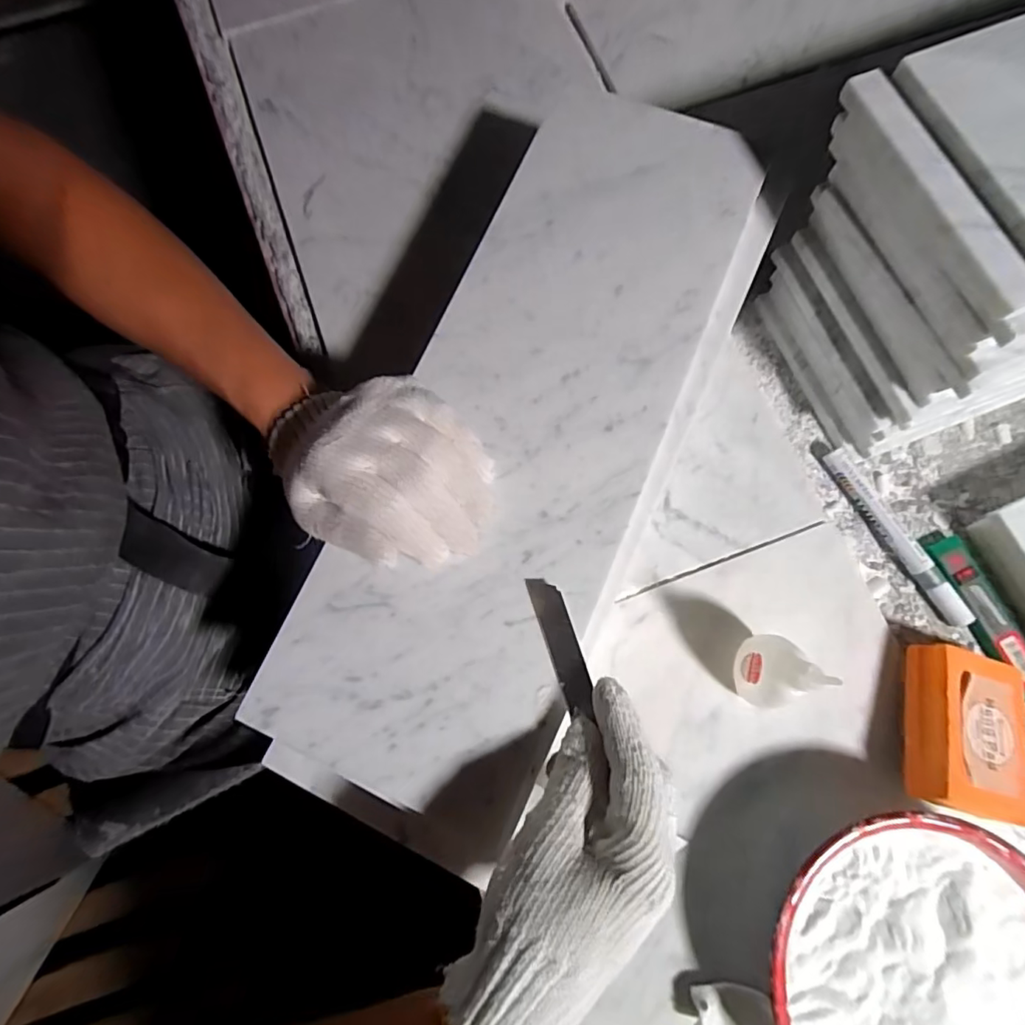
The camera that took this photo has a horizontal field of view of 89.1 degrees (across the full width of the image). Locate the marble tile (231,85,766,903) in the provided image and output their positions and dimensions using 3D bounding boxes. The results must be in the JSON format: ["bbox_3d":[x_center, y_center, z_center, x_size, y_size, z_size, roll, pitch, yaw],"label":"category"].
[{"bbox_3d":[0.015,-0.061,0.313,0.159,0.019,0.447,21,78,4],"label":"marble tile"}]

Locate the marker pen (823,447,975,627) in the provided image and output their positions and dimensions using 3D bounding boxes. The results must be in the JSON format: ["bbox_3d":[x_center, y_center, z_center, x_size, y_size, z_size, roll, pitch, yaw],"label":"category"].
[{"bbox_3d":[0.276,0.016,0.376,0.016,0.016,0.143,-29,75,-5],"label":"marker pen"}]

